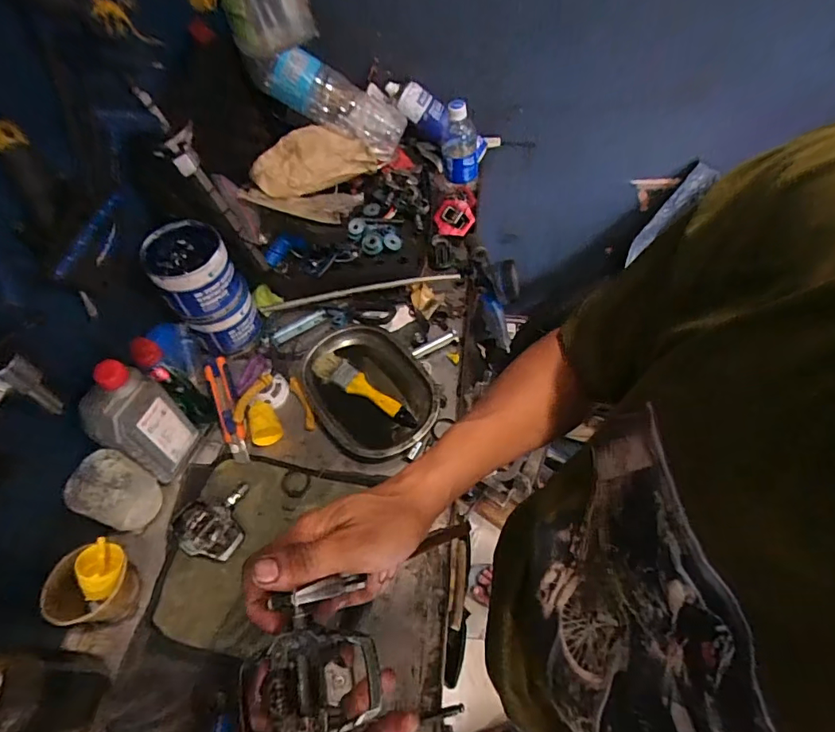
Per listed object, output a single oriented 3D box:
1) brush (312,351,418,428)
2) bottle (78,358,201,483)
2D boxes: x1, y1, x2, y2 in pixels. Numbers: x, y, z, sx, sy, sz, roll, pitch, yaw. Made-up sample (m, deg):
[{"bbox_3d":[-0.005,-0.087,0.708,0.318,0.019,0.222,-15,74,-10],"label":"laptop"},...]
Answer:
[{"bbox_3d":[-0.074,0.034,0.693,0.166,0.010,0.039,32,63,8],"label":"brush"},{"bbox_3d":[-0.327,0.070,0.580,0.048,0.167,0.085,31,63,22],"label":"bottle"}]

